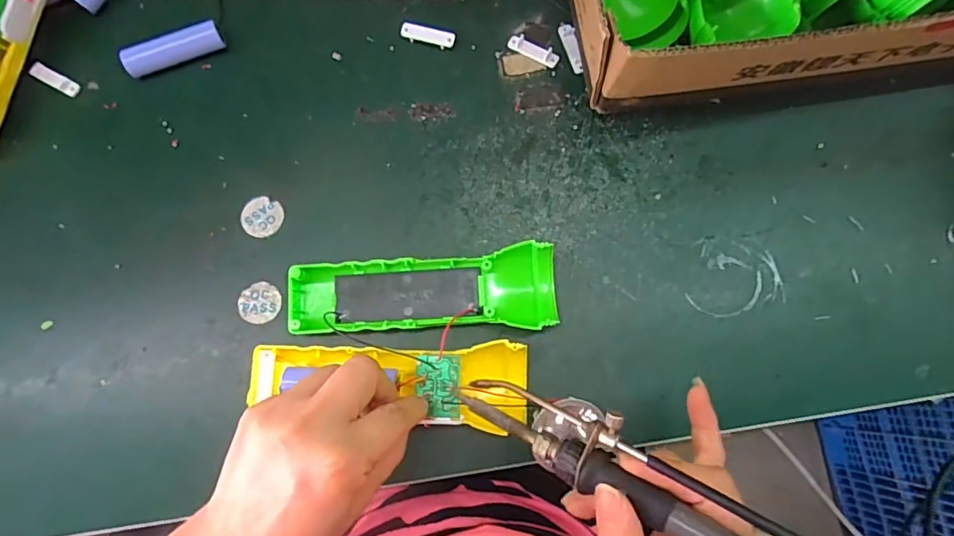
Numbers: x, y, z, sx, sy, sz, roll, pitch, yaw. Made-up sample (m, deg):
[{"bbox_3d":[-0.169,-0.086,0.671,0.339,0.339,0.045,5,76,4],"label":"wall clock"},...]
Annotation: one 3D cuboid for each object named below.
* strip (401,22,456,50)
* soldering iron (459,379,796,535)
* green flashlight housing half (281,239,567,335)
[{"bbox_3d":[-0.034,-0.161,0.376,0.037,0.007,0.012,12,79,2],"label":"strip"},{"bbox_3d":[0.080,0.094,0.227,0.202,0.018,0.033,22,79,31],"label":"soldering iron"},{"bbox_3d":[-0.033,0.014,0.333,0.160,0.027,0.049,0,79,-1],"label":"green flashlight housing half"}]

